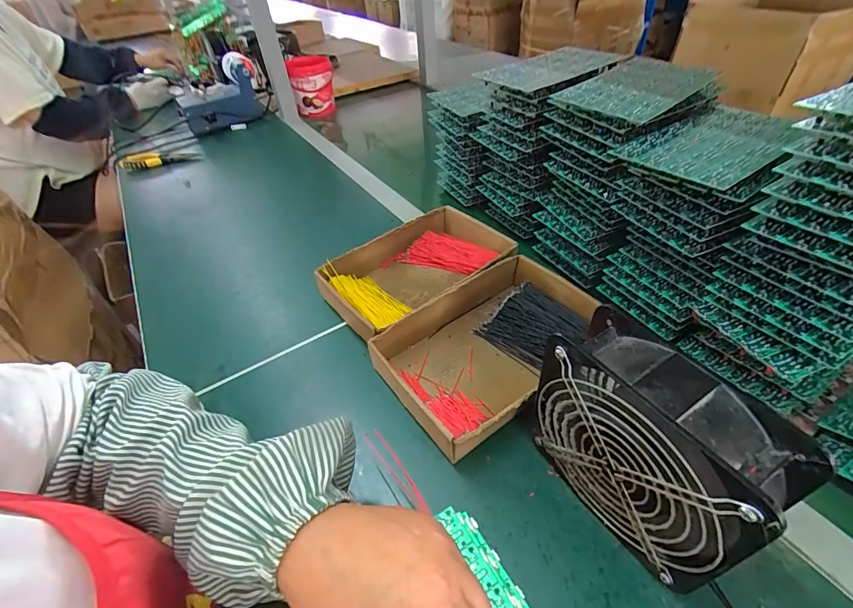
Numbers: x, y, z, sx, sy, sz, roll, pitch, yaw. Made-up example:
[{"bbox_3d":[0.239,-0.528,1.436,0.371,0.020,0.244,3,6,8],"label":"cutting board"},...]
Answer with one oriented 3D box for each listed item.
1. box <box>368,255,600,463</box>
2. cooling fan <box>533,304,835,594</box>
[{"bbox_3d":[0.074,0.041,0.438,0.247,0.045,0.154,-32,50,-25],"label":"box"},{"bbox_3d":[0.150,0.103,0.288,0.061,0.151,0.150,-26,47,-20],"label":"cooling fan"}]

